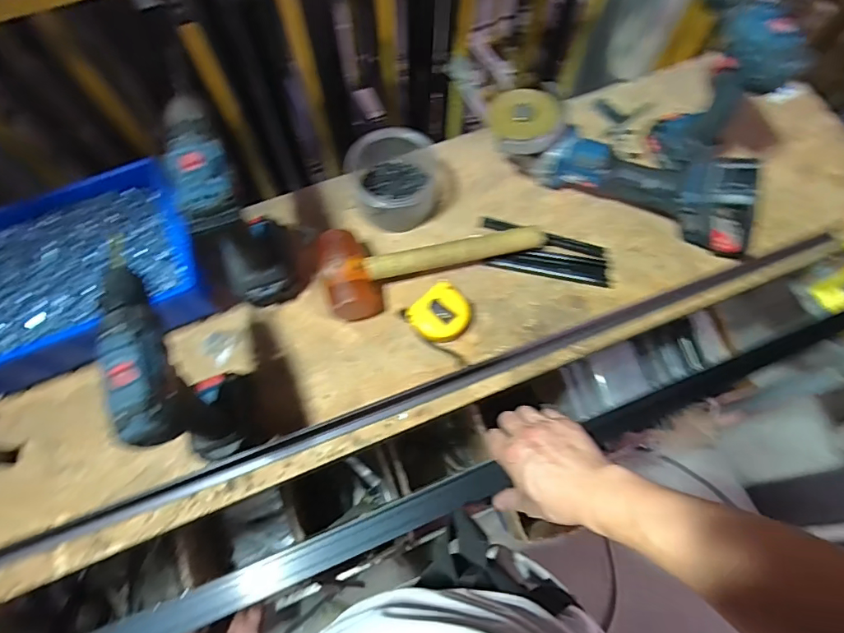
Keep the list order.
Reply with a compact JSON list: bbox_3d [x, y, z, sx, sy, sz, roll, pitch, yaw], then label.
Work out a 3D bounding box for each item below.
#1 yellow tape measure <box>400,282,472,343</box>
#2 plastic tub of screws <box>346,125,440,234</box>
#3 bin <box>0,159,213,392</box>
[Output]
[{"bbox_3d":[0.023,-0.001,0.587,0.079,0.032,0.067,-34,73,-14],"label":"yellow tape measure"},{"bbox_3d":[-0.035,-0.189,0.625,0.123,0.081,0.130,1,69,-2],"label":"plastic tub of screws"},{"bbox_3d":[-0.426,-0.054,0.570,0.301,0.077,0.217,-20,71,-9],"label":"bin"}]

